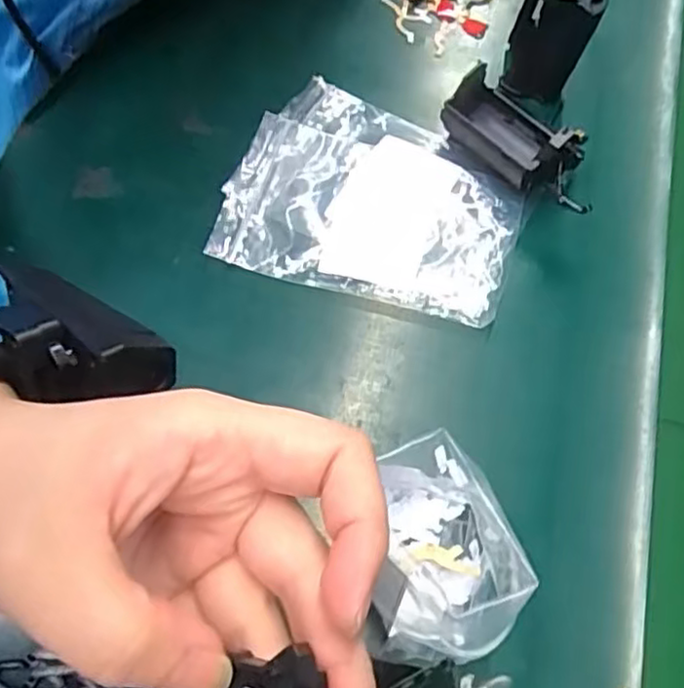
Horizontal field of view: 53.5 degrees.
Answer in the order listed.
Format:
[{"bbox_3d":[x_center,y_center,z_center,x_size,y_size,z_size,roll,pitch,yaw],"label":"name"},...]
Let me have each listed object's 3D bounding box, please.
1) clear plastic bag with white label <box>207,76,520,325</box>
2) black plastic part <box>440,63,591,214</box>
[{"bbox_3d":[0.019,-0.082,0.367,0.148,0.011,0.130,15,62,6],"label":"clear plastic bag with white label"},{"bbox_3d":[0.100,-0.116,0.371,0.060,0.036,0.097,-38,70,-20],"label":"black plastic part"}]

